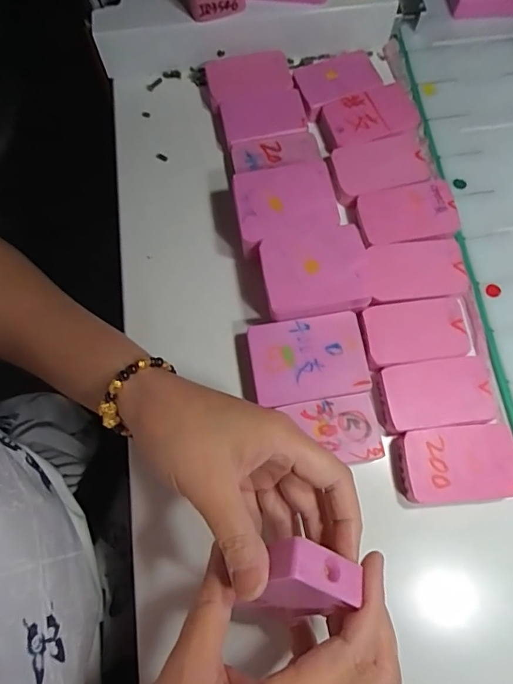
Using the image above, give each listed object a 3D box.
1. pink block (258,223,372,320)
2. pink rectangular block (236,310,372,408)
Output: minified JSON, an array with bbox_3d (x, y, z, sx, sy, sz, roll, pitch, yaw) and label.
[{"bbox_3d":[0.040,-0.048,0.328,0.070,0.021,0.056,-9,73,-5],"label":"pink block"},{"bbox_3d":[0.032,0.014,0.330,0.084,0.022,0.058,-8,73,-5],"label":"pink rectangular block"}]

